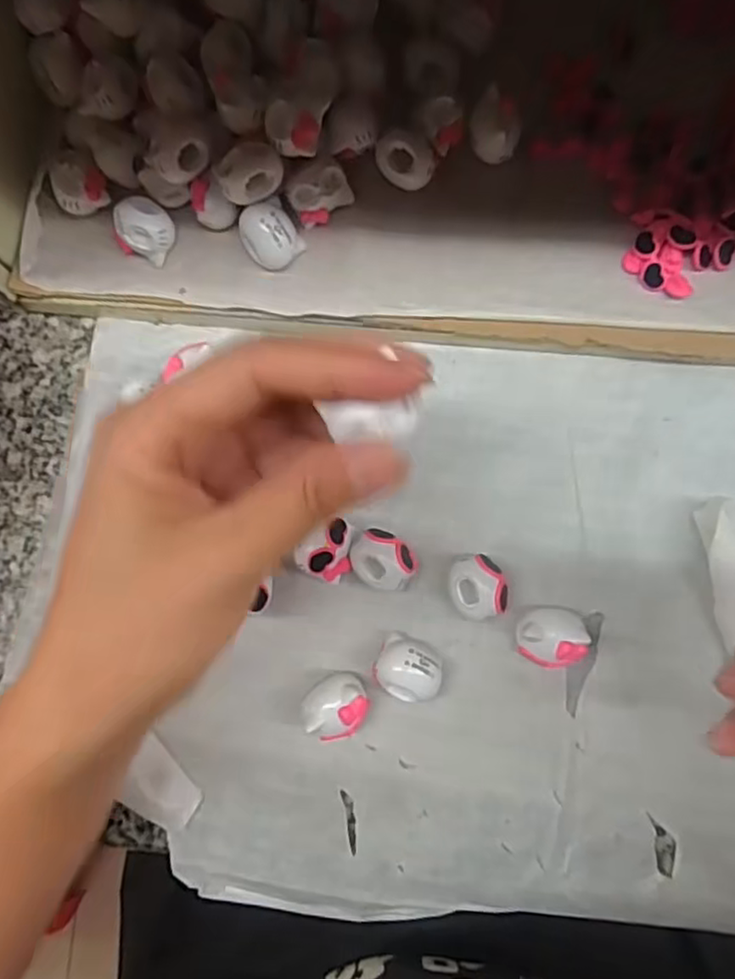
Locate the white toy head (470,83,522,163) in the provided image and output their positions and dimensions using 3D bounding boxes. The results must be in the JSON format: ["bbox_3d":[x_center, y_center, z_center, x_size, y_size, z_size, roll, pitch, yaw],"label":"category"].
[{"bbox_3d":[0.053,-0.148,0.271,0.019,0.016,0.024,10,82,5],"label":"white toy head"}]

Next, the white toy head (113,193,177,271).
[{"bbox_3d":[-0.091,-0.107,0.272,0.022,0.020,0.021,16,82,6],"label":"white toy head"}]

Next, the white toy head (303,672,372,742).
[{"bbox_3d":[-0.012,0.082,0.252,0.024,0.019,0.023,-1,81,3],"label":"white toy head"}]

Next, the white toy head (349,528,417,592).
[{"bbox_3d":[0.006,0.029,0.259,0.025,0.020,0.021,33,84,8],"label":"white toy head"}]

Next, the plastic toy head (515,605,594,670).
[{"bbox_3d":[0.069,0.056,0.250,0.025,0.020,0.022,1,81,4],"label":"plastic toy head"}]

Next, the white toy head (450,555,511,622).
[{"bbox_3d":[0.042,0.038,0.255,0.021,0.018,0.024,-21,80,0],"label":"white toy head"}]

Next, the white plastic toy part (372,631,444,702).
[{"bbox_3d":[0.016,0.068,0.253,0.025,0.020,0.023,-1,81,3],"label":"white plastic toy part"}]

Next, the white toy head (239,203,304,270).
[{"bbox_3d":[-0.039,-0.102,0.268,0.022,0.021,0.024,-1,81,3],"label":"white toy head"}]

